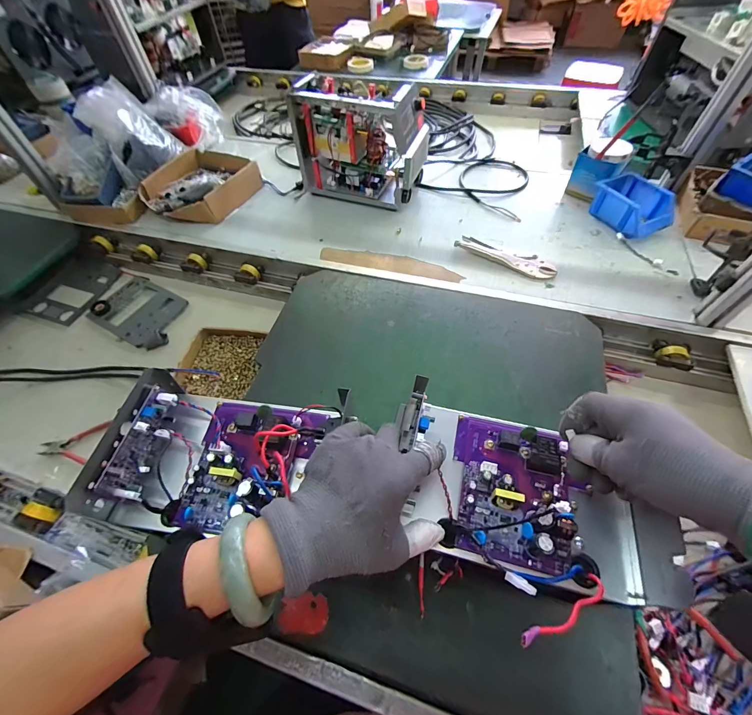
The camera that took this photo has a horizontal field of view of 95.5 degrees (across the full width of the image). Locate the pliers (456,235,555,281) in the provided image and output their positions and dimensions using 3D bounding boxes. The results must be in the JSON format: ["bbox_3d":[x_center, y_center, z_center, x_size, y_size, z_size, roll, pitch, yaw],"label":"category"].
[{"bbox_3d":[0.279,-0.217,0.740,0.212,0.015,0.056,27,62,19],"label":"pliers"}]

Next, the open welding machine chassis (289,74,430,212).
[{"bbox_3d":[-0.034,-0.508,0.825,0.297,0.222,0.127,18,60,14],"label":"open welding machine chassis"}]

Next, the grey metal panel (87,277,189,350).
[{"bbox_3d":[-0.551,-0.109,0.806,0.219,0.034,0.150,25,60,18],"label":"grey metal panel"}]

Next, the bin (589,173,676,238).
[{"bbox_3d":[0.587,-0.347,0.785,0.116,0.065,0.157,-26,59,-14],"label":"bin"}]

